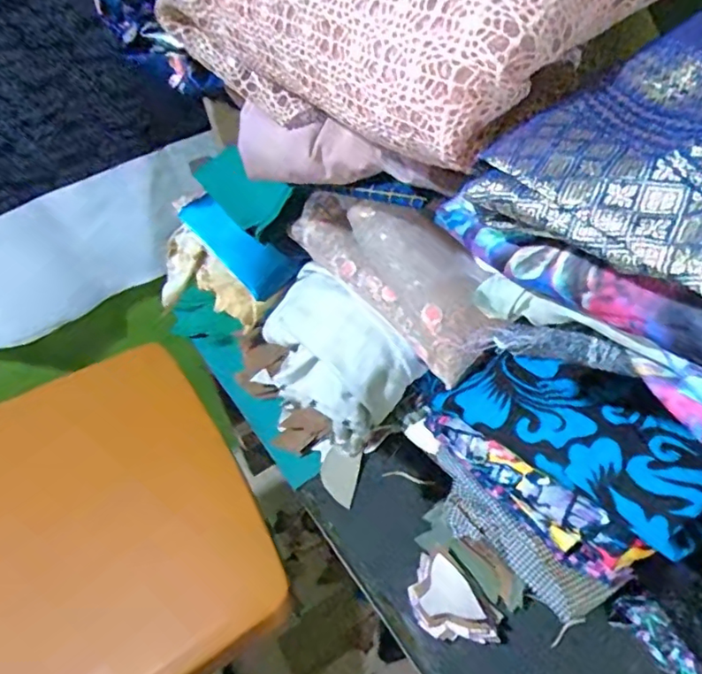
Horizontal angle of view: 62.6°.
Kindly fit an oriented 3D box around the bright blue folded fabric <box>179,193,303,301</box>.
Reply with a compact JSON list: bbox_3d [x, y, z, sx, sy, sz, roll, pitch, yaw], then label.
[{"bbox_3d":[-0.130,-0.096,0.621,0.147,0.065,0.043,39,55,-2],"label":"bright blue folded fabric"}]

